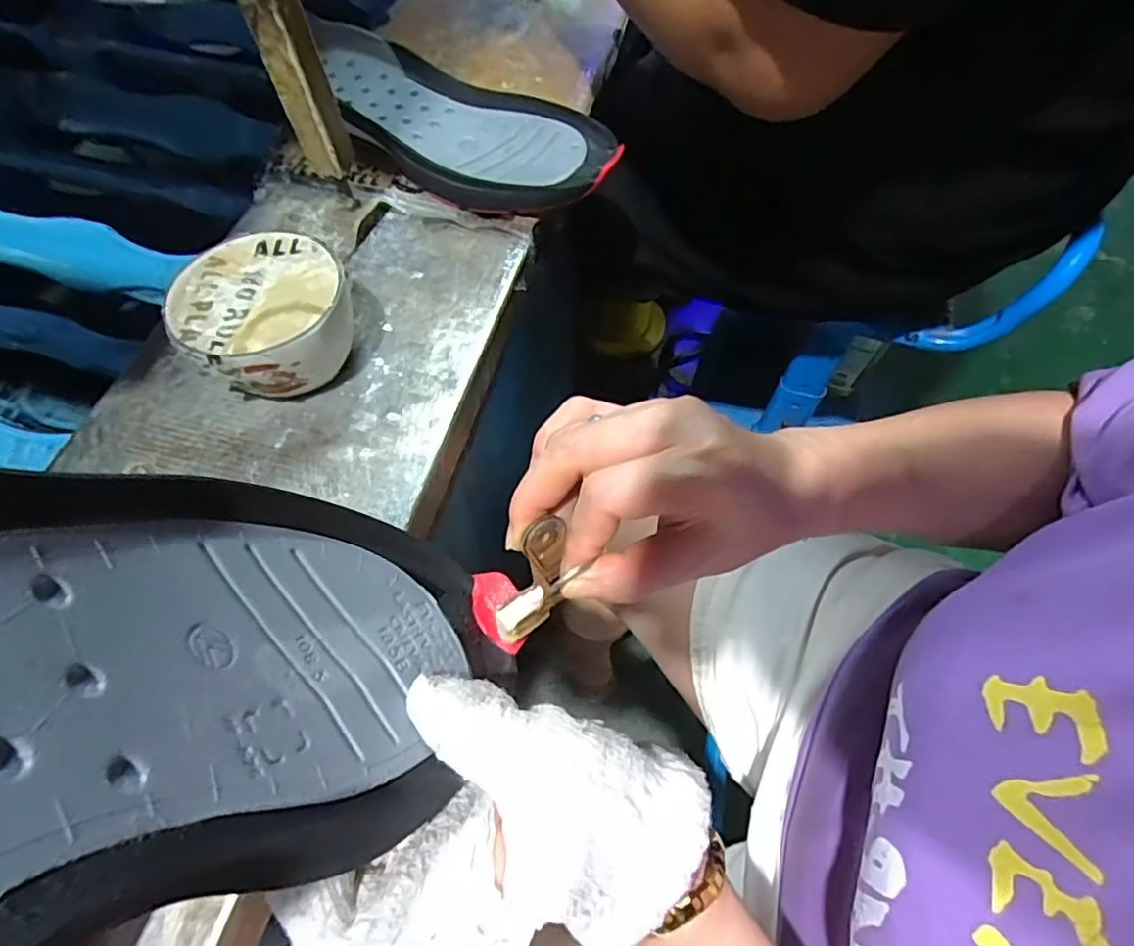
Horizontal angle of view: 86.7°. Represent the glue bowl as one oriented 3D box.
[{"bbox_3d":[-0.193,-0.098,0.399,0.102,0.060,0.100,0,61,0],"label":"glue bowl"}]

